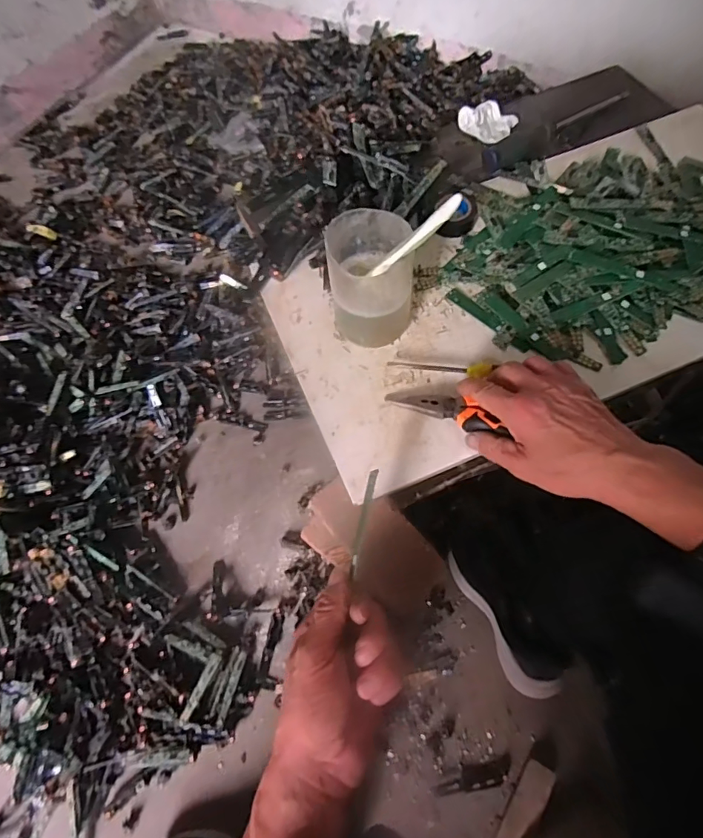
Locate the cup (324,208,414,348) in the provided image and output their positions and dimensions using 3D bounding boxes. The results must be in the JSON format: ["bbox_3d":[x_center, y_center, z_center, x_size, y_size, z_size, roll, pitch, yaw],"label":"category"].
[{"bbox_3d":[0.018,-0.123,0.438,0.073,0.092,0.080,-7,65,1],"label":"cup"}]

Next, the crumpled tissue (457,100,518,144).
[{"bbox_3d":[0.173,-0.378,0.610,0.059,0.022,0.057,-37,66,-14],"label":"crumpled tissue"}]

